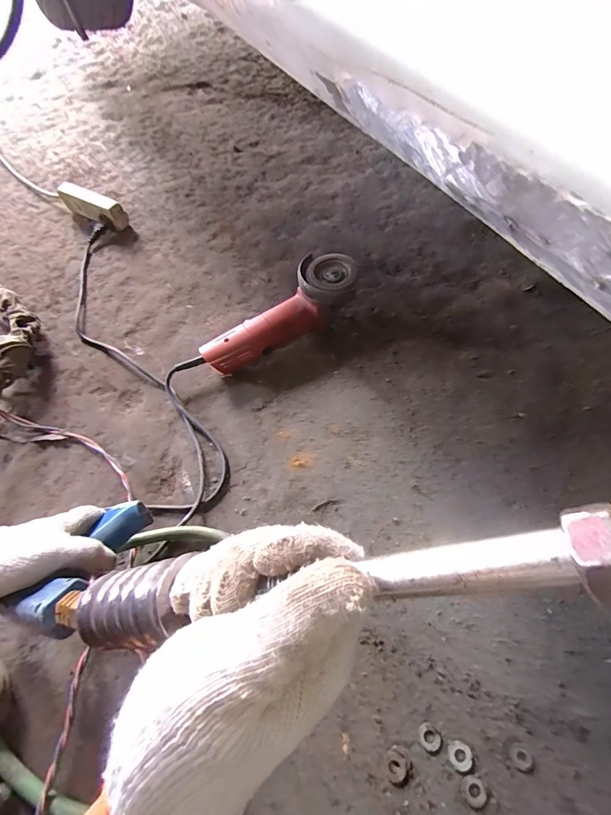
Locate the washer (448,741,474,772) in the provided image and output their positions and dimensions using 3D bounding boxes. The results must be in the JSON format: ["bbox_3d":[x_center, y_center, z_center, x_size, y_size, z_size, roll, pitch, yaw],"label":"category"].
[{"bbox_3d":[0.167,0.374,0.403,0.026,0.004,0.024,-1,64,2],"label":"washer"}]

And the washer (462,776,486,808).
[{"bbox_3d":[0.176,0.400,0.391,0.023,0.004,0.025,-1,64,2],"label":"washer"}]

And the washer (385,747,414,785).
[{"bbox_3d":[0.100,0.381,0.400,0.028,0.004,0.028,-1,64,2],"label":"washer"}]

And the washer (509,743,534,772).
[{"bbox_3d":[0.232,0.375,0.404,0.022,0.004,0.022,-1,64,2],"label":"washer"}]

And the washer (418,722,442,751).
[{"bbox_3d":[0.136,0.360,0.411,0.025,0.004,0.022,38,71,18],"label":"washer"}]

